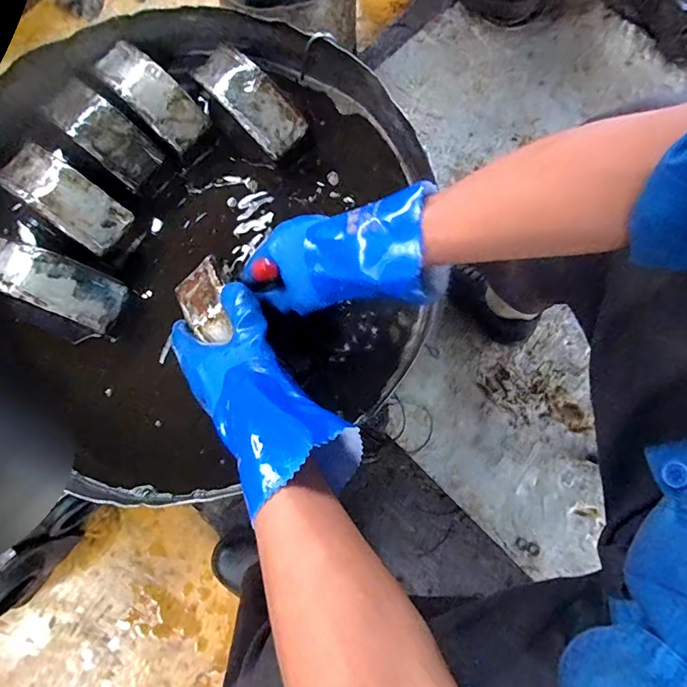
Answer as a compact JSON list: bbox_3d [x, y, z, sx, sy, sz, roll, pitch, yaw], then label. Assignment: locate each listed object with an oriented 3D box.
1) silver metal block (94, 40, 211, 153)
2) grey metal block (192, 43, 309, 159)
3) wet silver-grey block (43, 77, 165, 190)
[{"bbox_3d":[-0.229,-0.296,0.525,0.145,0.030,0.057,43,81,8],"label":"silver metal block"},{"bbox_3d":[-0.111,-0.287,0.519,0.148,0.032,0.055,44,81,8],"label":"grey metal block"},{"bbox_3d":[-0.278,-0.244,0.516,0.136,0.030,0.058,38,81,7],"label":"wet silver-grey block"}]

